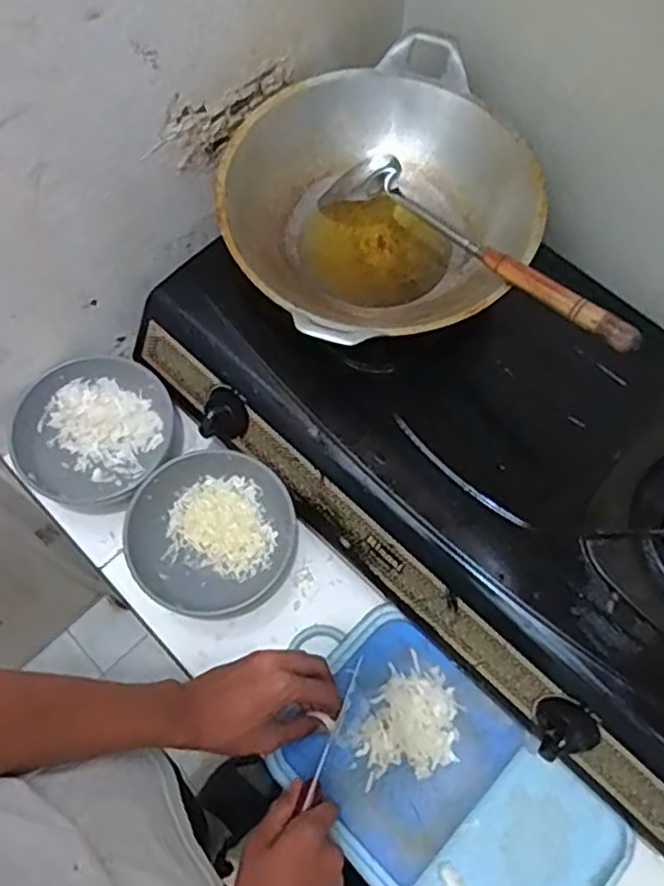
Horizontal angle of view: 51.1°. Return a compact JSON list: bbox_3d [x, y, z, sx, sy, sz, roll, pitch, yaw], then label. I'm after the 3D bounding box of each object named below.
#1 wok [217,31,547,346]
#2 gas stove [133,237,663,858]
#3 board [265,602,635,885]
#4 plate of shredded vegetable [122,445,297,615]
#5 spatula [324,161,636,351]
[{"bbox_3d":[0.043,-0.215,0.667,0.278,0.109,0.287,-19,68,-9],"label":"wok"},{"bbox_3d":[0.157,0.000,0.670,0.681,0.101,0.349,39,72,15],"label":"gas stove"},{"bbox_3d":[0.094,0.309,0.623,0.316,0.032,0.187,42,72,16],"label":"board"},{"bbox_3d":[-0.118,0.087,0.695,0.157,0.066,0.144,0,67,-1],"label":"plate of shredded vegetable"},{"bbox_3d":[0.120,-0.180,0.620,0.061,0.045,0.348,-40,60,-16],"label":"spatula"}]

